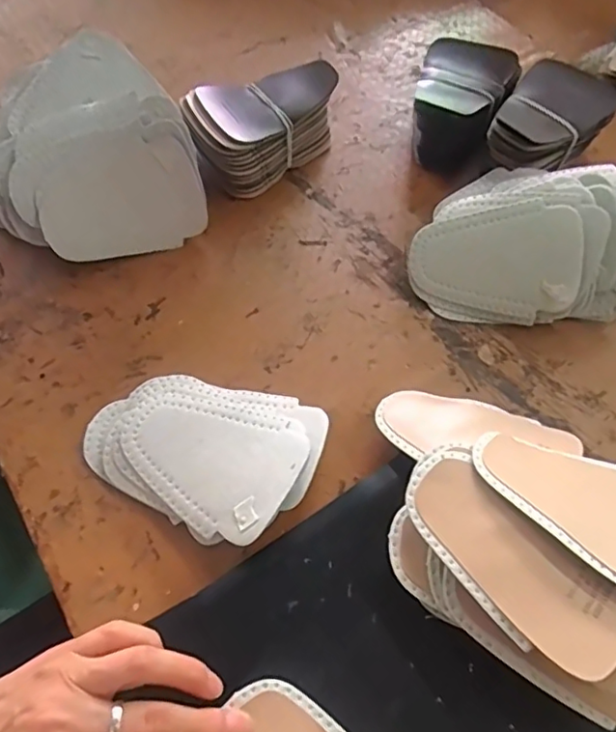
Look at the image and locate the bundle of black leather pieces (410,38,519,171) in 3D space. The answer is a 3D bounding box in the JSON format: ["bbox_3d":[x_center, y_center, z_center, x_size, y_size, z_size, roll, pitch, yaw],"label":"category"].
[{"bbox_3d":[0.146,-0.248,0.568,0.094,0.063,0.137,20,61,9],"label":"bundle of black leather pieces"}]

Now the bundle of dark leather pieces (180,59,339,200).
[{"bbox_3d":[-0.039,-0.219,0.543,0.146,0.066,0.088,-26,64,-16],"label":"bundle of dark leather pieces"}]

